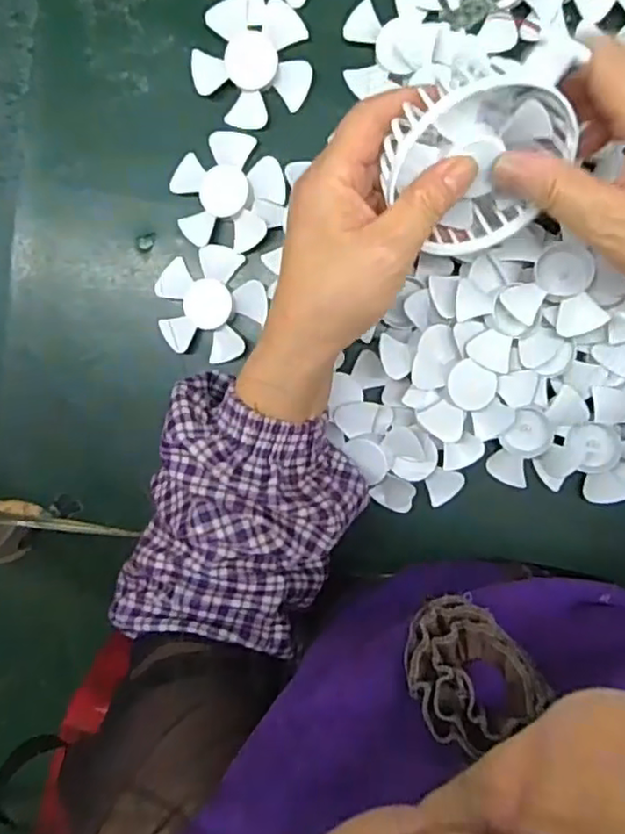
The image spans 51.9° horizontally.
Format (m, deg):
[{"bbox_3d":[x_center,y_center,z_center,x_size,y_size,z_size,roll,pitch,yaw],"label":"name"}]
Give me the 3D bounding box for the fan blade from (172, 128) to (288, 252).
[{"bbox_3d":[-0.054,-0.141,0.406,0.070,0.011,0.068,1,95,5],"label":"fan blade"}]

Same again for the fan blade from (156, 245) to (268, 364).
[{"bbox_3d":[-0.065,-0.072,0.416,0.069,0.013,0.071,1,95,5],"label":"fan blade"}]

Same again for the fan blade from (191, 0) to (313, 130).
[{"bbox_3d":[-0.038,-0.218,0.395,0.071,0.010,0.072,1,95,5],"label":"fan blade"}]

